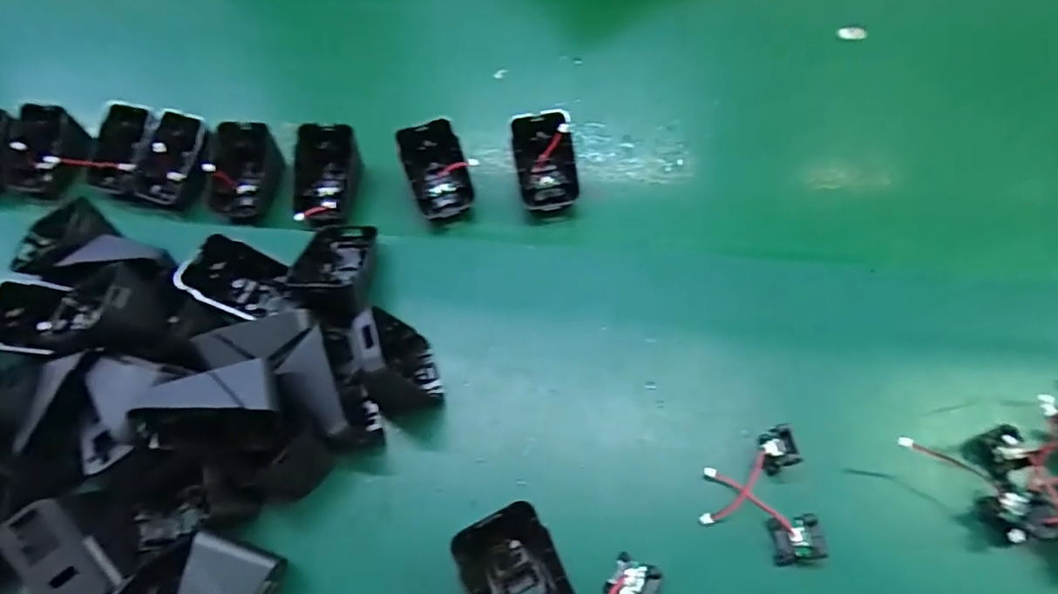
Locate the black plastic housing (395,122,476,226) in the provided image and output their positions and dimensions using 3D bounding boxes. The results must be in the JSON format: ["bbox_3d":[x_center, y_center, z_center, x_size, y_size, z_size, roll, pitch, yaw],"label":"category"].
[{"bbox_3d":[-0.063,-0.089,0.423,0.048,0.039,0.060,-19,61,-7],"label":"black plastic housing"}]

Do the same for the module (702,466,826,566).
[{"bbox_3d":[0.122,0.108,0.302,0.026,0.014,0.062,-32,64,-14],"label":"module"}]

